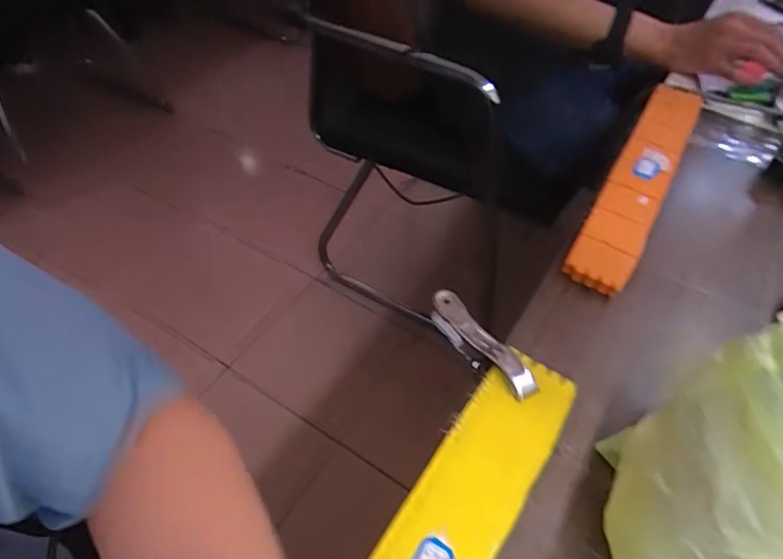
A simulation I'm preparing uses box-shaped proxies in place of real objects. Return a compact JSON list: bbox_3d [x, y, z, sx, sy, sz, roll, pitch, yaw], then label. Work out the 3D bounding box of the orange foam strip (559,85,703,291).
[{"bbox_3d":[0.257,-0.113,0.521,0.053,0.018,0.341,28,56,17],"label":"orange foam strip"}]

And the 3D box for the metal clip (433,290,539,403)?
[{"bbox_3d":[0.068,0.054,0.399,0.020,0.042,0.115,-24,40,-21],"label":"metal clip"}]

